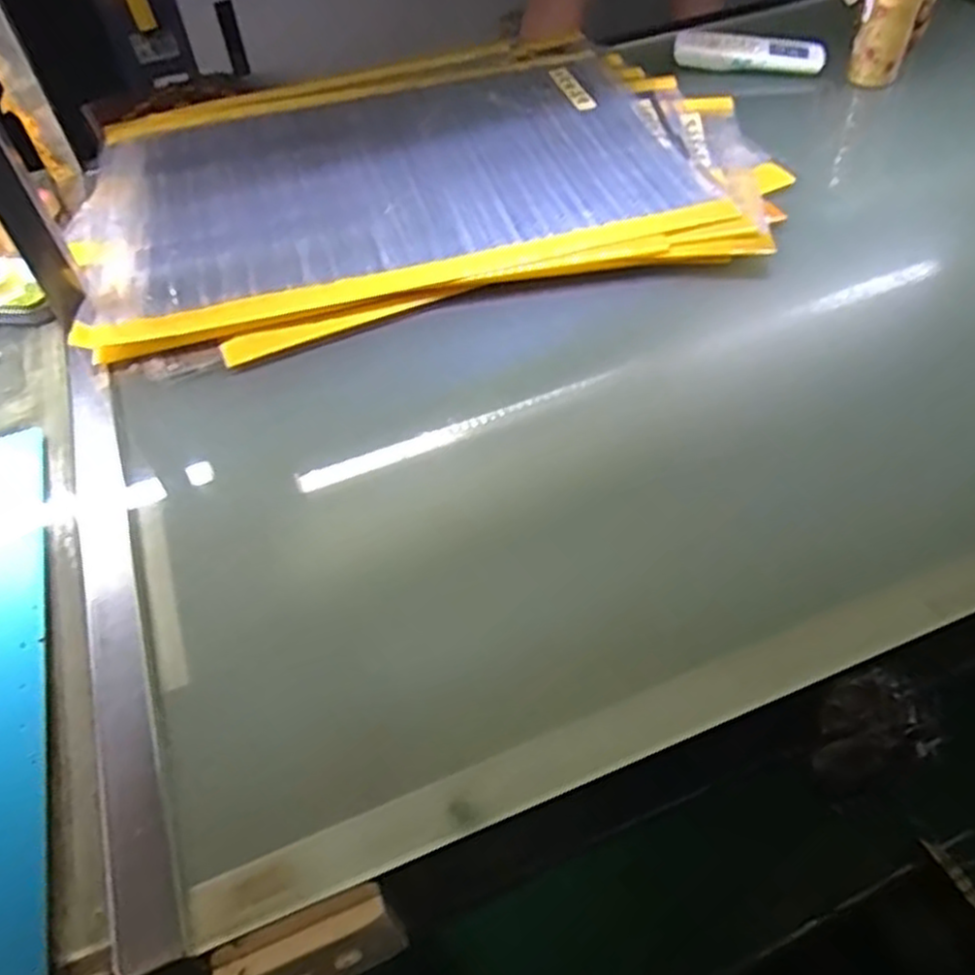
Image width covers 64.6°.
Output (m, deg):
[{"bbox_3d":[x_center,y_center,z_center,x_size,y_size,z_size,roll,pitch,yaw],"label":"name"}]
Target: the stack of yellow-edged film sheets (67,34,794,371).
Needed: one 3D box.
[{"bbox_3d":[-0.067,-0.325,0.776,0.641,0.033,0.478,-11,52,-7],"label":"stack of yellow-edged film sheets"}]

